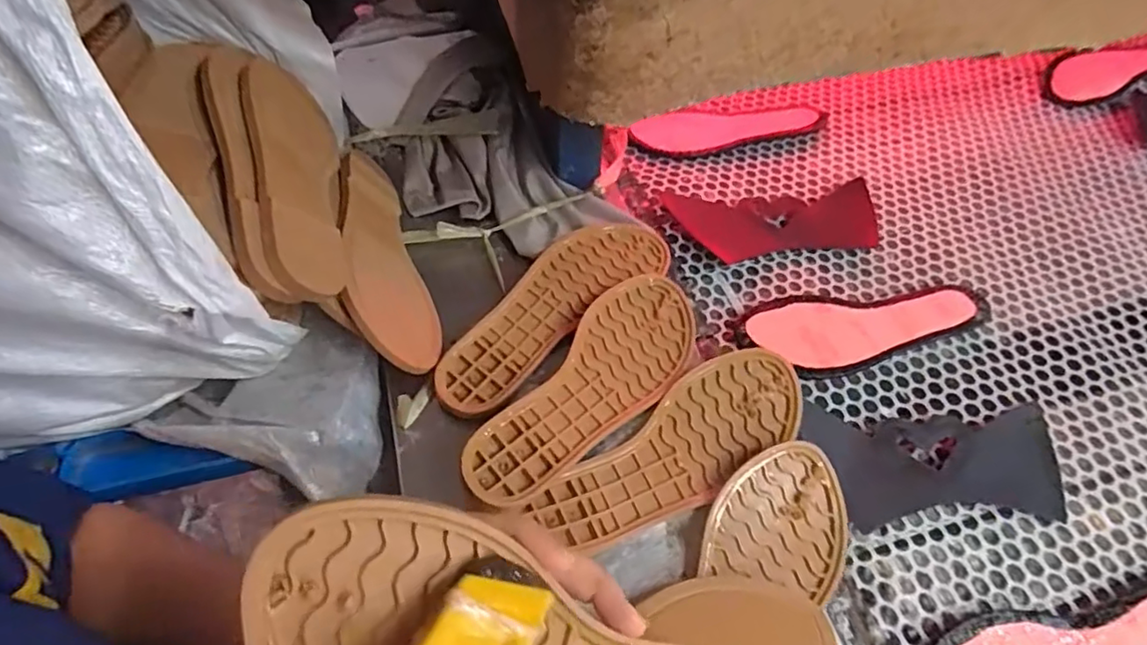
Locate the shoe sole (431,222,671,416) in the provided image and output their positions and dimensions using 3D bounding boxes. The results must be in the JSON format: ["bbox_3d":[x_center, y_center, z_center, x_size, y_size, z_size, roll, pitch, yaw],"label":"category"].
[{"bbox_3d":[-0.017,-0.017,0.478,0.076,0.025,0.233,39,63,23],"label":"shoe sole"}]

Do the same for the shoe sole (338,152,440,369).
[{"bbox_3d":[-0.152,-0.060,0.469,0.015,0.081,0.221,-35,52,17],"label":"shoe sole"}]

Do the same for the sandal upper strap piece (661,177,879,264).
[{"bbox_3d":[0.201,-0.099,0.589,0.208,0.012,0.084,-6,55,-5],"label":"sandal upper strap piece"}]

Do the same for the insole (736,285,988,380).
[{"bbox_3d":[0.256,-0.005,0.523,0.217,0.016,0.081,-17,57,-12],"label":"insole"}]

